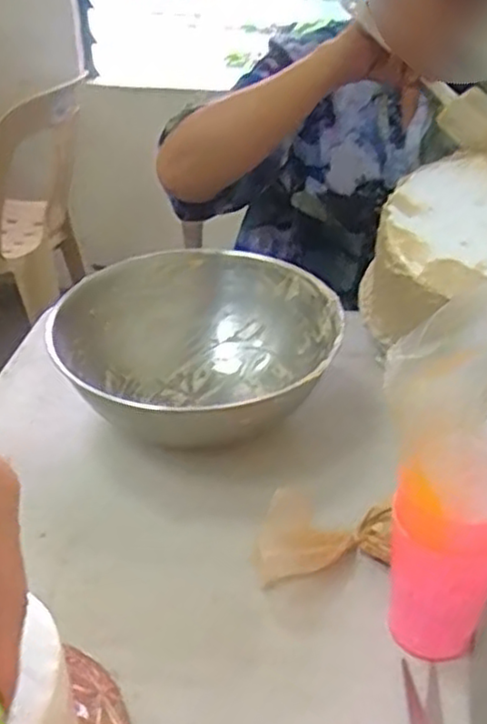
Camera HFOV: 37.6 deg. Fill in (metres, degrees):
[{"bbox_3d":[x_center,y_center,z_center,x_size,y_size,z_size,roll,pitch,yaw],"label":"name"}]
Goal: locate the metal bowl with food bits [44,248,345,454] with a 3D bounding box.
[{"bbox_3d":[-0.045,0.001,0.645,0.237,0.104,0.251,0,34,0],"label":"metal bowl with food bits"}]

